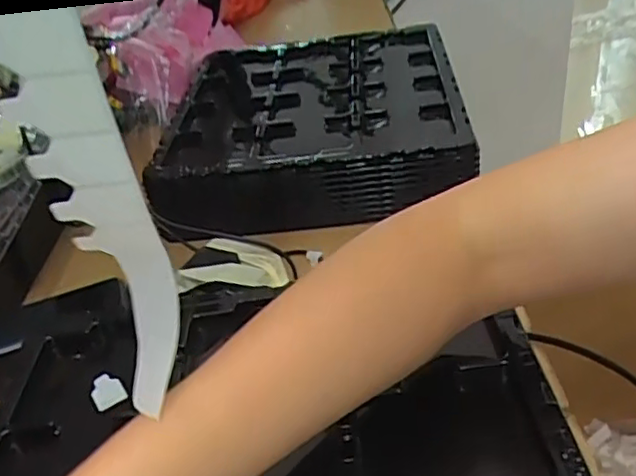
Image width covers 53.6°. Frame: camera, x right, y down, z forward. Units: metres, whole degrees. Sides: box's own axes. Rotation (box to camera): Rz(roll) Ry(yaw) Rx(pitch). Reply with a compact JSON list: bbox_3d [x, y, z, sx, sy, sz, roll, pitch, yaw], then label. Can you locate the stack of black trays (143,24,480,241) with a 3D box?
[{"bbox_3d":[-0.008,-0.143,0.785,0.372,0.078,0.378,-8,34,1],"label":"stack of black trays"}]

